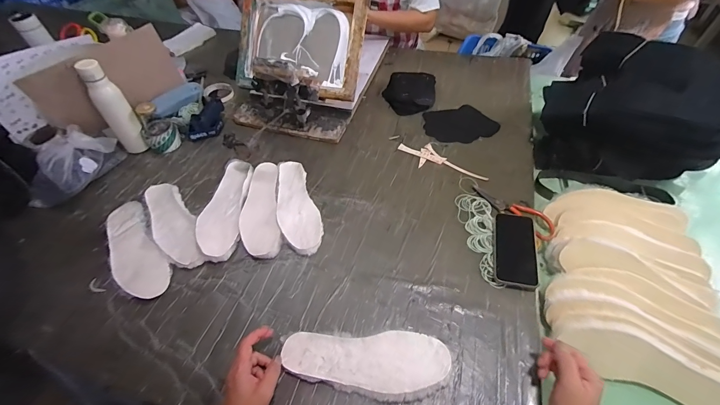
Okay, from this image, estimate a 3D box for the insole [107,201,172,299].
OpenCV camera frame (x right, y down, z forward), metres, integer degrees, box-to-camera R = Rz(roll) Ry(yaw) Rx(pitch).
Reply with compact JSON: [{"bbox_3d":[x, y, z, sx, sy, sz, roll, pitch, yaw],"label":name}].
[{"bbox_3d":[-0.490,0.097,0.689,0.093,0.015,0.276,-37,58,-18],"label":"insole"}]

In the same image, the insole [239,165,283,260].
[{"bbox_3d":[-0.232,0.010,0.744,0.086,0.017,0.269,-11,52,-6],"label":"insole"}]

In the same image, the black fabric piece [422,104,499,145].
[{"bbox_3d":[0.281,-0.222,0.909,0.192,0.009,0.151,-9,52,-5],"label":"black fabric piece"}]

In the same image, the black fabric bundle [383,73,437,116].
[{"bbox_3d":[0.149,-0.339,0.977,0.159,0.050,0.165,7,53,8],"label":"black fabric bundle"}]

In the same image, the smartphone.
[{"bbox_3d":[0.304,0.089,0.625,0.076,0.013,0.152,2,59,21],"label":"smartphone"}]

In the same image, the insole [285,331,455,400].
[{"bbox_3d":[0.007,0.258,0.519,0.264,0.012,0.092,1,52,7],"label":"insole"}]

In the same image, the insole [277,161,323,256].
[{"bbox_3d":[-0.149,0.006,0.743,0.086,0.021,0.263,-17,53,-10],"label":"insole"}]

